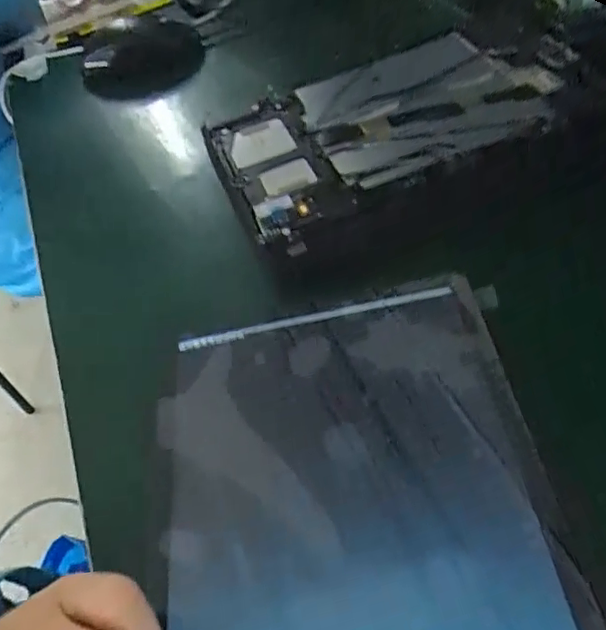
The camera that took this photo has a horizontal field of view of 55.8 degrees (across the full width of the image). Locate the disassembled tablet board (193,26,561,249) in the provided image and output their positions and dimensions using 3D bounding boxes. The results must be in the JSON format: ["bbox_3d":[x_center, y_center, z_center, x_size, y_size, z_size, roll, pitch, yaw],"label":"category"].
[{"bbox_3d":[0.047,-0.130,0.375,0.205,0.019,0.136,-24,50,-7],"label":"disassembled tablet board"}]

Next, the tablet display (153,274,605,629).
[{"bbox_3d":[0.021,0.090,0.205,0.146,0.012,0.235,-9,51,4],"label":"tablet display"}]

